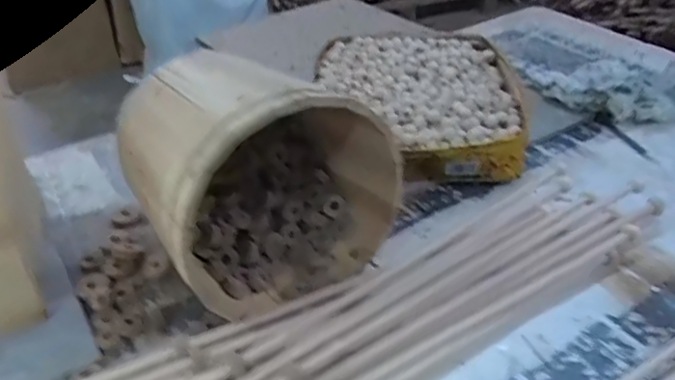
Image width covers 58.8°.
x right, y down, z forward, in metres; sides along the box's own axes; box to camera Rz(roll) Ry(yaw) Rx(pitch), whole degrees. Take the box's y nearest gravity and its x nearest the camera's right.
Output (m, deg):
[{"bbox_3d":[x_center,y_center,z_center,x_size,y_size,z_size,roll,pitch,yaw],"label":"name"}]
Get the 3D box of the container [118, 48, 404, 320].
[{"bbox_3d":[-0.087,-0.024,0.622,0.223,0.223,0.224,-20,38,-25],"label":"container"}]

